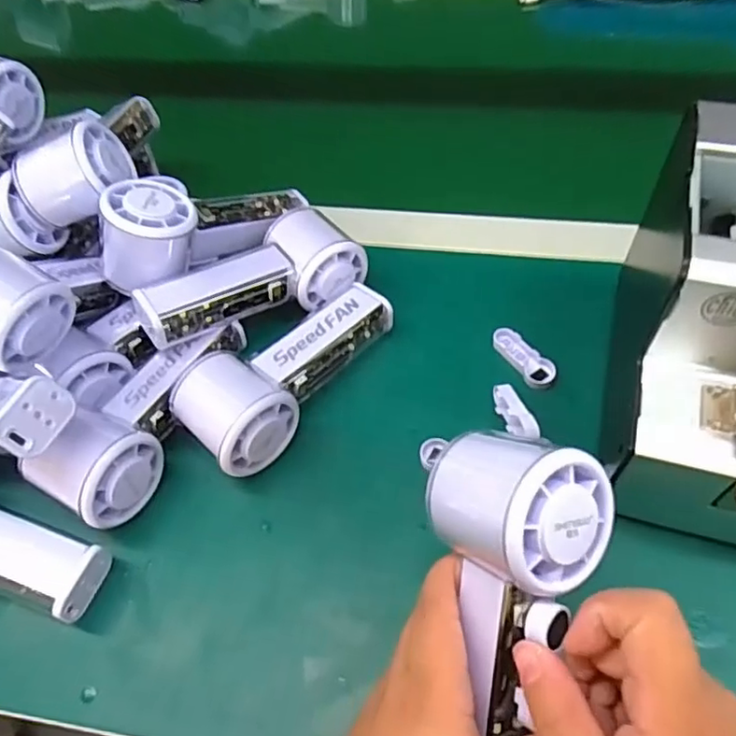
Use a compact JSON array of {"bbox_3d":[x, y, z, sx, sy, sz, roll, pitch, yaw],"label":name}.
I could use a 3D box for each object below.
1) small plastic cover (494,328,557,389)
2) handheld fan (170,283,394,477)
[{"bbox_3d":[0.105,-0.008,0.405,0.021,0.006,0.050,-30,58,-16],"label":"small plastic cover"},{"bbox_3d":[-0.046,-0.001,0.382,0.153,0.062,0.059,-39,61,-21],"label":"handheld fan"}]

